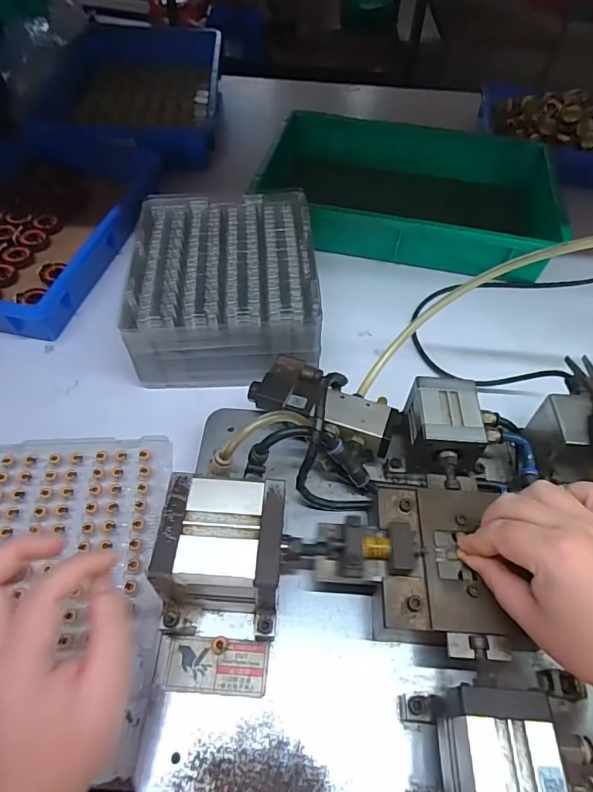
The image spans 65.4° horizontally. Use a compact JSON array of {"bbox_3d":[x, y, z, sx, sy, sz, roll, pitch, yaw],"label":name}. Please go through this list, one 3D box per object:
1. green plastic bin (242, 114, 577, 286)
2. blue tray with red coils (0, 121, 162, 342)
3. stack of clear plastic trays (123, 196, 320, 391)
[{"bbox_3d":[0.165,-0.318,0.717,0.425,0.079,0.300,8,57,4],"label":"green plastic bin"},{"bbox_3d":[-0.370,-0.248,0.650,0.271,0.057,0.375,13,57,7],"label":"blue tray with red coils"},{"bbox_3d":[-0.083,-0.133,0.552,0.207,0.077,0.257,-2,57,-3],"label":"stack of clear plastic trays"}]

